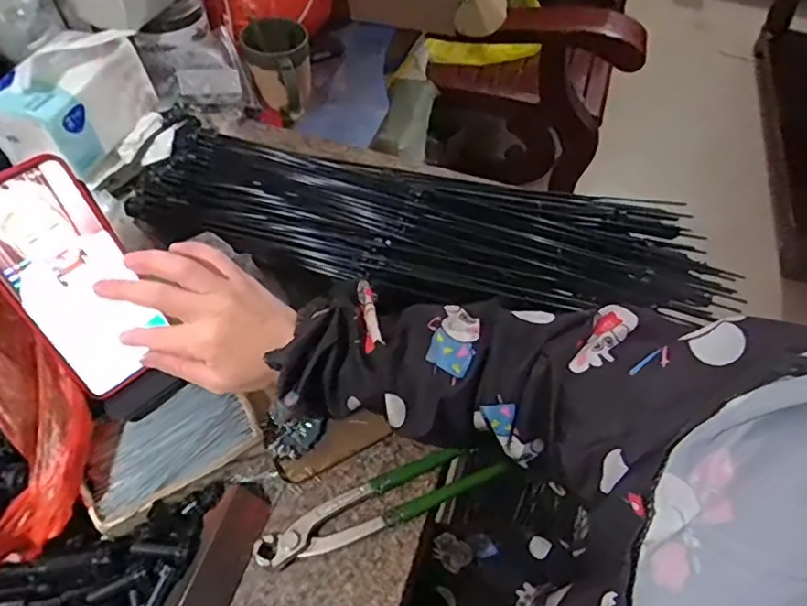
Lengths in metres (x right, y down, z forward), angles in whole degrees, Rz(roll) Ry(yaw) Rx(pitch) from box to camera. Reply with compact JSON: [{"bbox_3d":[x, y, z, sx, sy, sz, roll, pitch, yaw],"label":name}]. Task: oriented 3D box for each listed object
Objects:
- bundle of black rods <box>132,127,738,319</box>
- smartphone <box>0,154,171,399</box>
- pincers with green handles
[{"bbox_3d":[0.015,-0.097,0.594,0.578,0.077,0.214,11,55,7],"label":"bundle of black rods"},{"bbox_3d":[-0.224,-0.015,0.410,0.077,0.158,0.015,-39,31,-26],"label":"smartphone"},{"bbox_3d":[-0.016,0.152,0.456,0.190,0.019,0.038,-20,57,-14],"label":"pincers with green handles"}]

